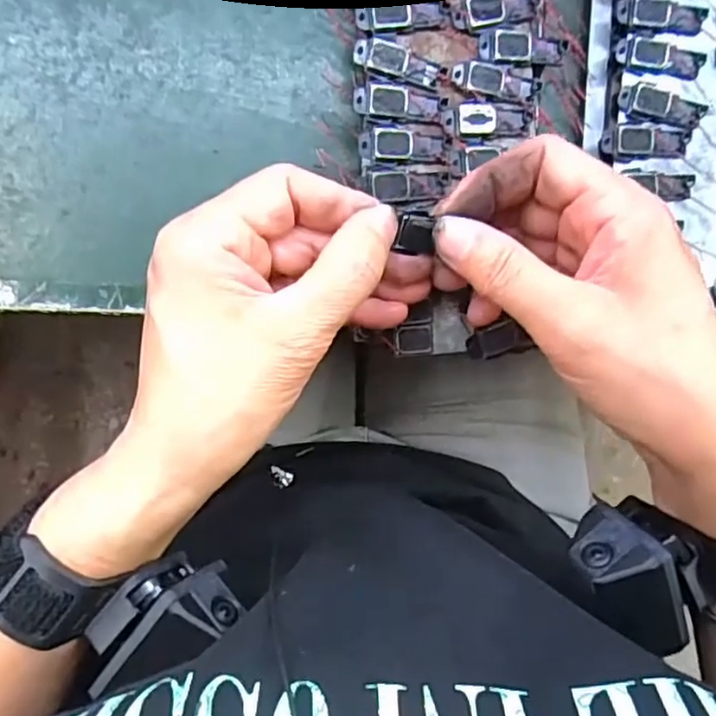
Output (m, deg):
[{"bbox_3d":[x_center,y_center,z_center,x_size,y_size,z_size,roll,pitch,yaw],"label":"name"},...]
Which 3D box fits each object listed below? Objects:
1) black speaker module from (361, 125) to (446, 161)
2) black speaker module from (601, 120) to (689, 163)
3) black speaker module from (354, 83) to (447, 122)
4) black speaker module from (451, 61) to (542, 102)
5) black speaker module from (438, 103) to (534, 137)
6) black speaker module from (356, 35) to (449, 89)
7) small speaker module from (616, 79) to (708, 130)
[{"bbox_3d":[0.019,-0.092,0.275,0.037,0.004,0.014,-7,93,-8],"label":"black speaker module"},{"bbox_3d":[0.132,-0.099,0.295,0.037,0.009,0.016,-6,93,-8],"label":"black speaker module"},{"bbox_3d":[0.018,-0.109,0.274,0.039,0.004,0.014,1,97,-11],"label":"black speaker module"},{"bbox_3d":[0.061,-0.120,0.280,0.040,0.004,0.013,8,92,-13],"label":"black speaker module"},{"bbox_3d":[0.057,-0.104,0.279,0.041,0.004,0.014,-5,93,-8],"label":"black speaker module"},{"bbox_3d":[0.018,-0.125,0.273,0.039,0.004,0.014,14,88,-13],"label":"black speaker module"},{"bbox_3d":[0.138,-0.115,0.293,0.038,0.008,0.018,10,91,-9],"label":"small speaker module"}]

